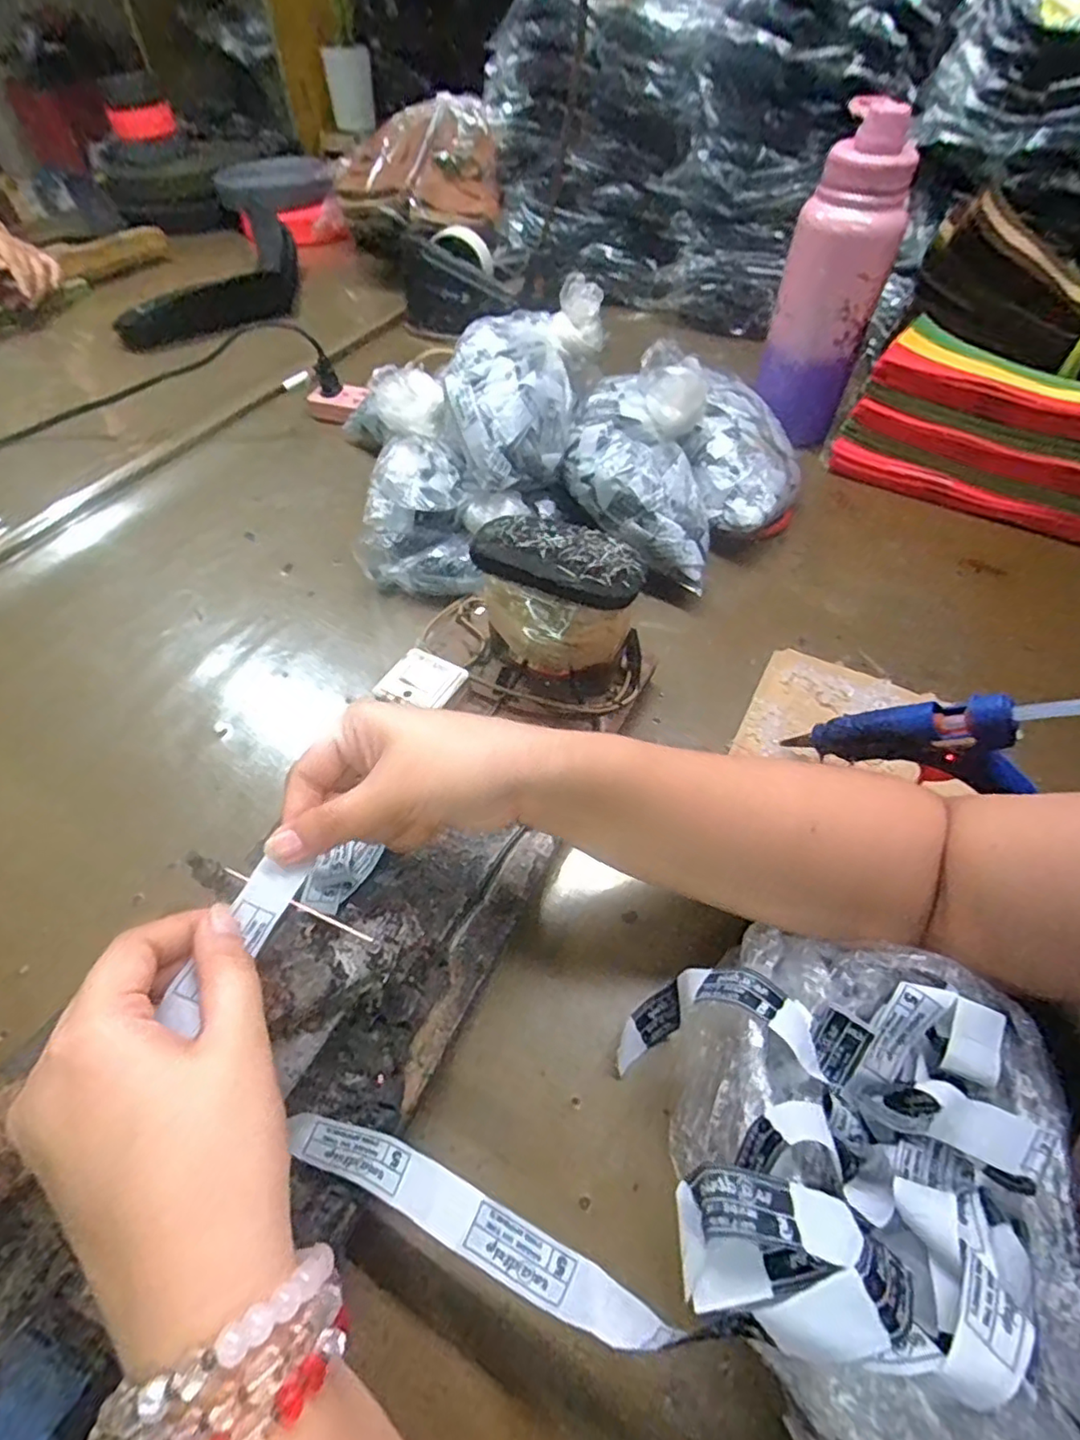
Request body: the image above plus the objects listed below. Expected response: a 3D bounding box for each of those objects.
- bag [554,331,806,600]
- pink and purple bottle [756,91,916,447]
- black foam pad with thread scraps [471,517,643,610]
[{"bbox_3d":[0.144,-0.244,0.552,0.171,0.121,0.260,35,60,24],"label":"bag"},{"bbox_3d":[0.280,-0.406,0.604,0.092,0.259,0.098,17,54,12],"label":"pink and purple bottle"},{"bbox_3d":[0.011,-0.095,0.365,0.100,0.017,0.045,23,56,17],"label":"black foam pad with thread scraps"}]

